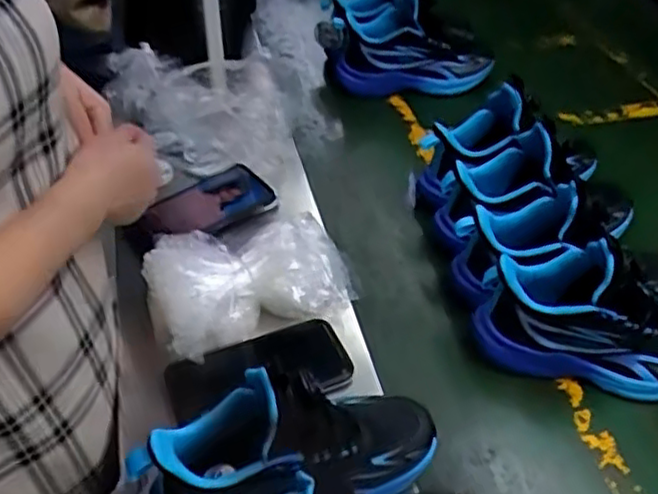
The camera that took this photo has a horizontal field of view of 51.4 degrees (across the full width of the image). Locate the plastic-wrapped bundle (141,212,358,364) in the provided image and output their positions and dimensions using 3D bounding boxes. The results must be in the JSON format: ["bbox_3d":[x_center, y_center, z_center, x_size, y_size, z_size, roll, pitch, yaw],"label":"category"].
[{"bbox_3d":[-0.077,0.037,0.695,0.201,0.095,0.104,-19,47,-19],"label":"plastic-wrapped bundle"}]

